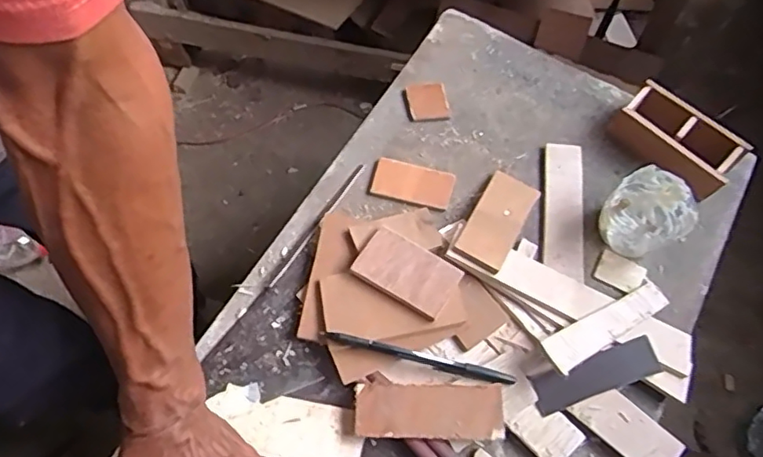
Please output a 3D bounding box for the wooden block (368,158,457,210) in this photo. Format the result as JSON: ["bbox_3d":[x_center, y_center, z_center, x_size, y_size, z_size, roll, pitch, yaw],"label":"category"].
[{"bbox_3d":[0.028,-0.041,0.548,0.073,0.005,0.038,14,67,4],"label":"wooden block"}]

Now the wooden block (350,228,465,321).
[{"bbox_3d":[0.020,0.036,0.485,0.081,0.010,0.048,28,66,17],"label":"wooden block"}]

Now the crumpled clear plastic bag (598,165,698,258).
[{"bbox_3d":[0.230,-0.013,0.517,0.066,0.051,0.066,-27,70,-13],"label":"crumpled clear plastic bag"}]

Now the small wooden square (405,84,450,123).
[{"bbox_3d":[0.046,-0.125,0.587,0.039,0.004,0.040,-7,67,-5],"label":"small wooden square"}]

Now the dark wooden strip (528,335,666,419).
[{"bbox_3d":[0.170,0.116,0.470,0.104,0.010,0.030,-17,68,-9],"label":"dark wooden strip"}]

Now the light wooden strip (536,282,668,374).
[{"bbox_3d":[0.185,0.077,0.483,0.137,0.008,0.028,-21,68,-30],"label":"light wooden strip"}]

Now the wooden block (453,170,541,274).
[{"bbox_3d":[0.102,-0.008,0.522,0.043,0.007,0.112,28,52,10],"label":"wooden block"}]

